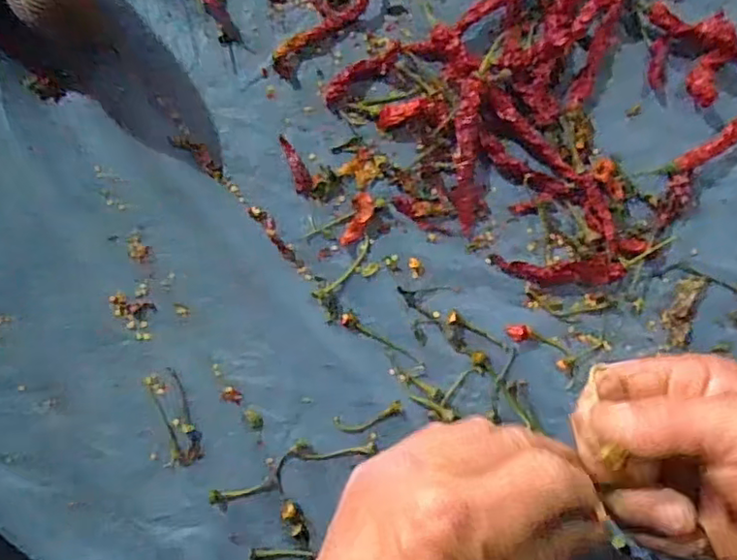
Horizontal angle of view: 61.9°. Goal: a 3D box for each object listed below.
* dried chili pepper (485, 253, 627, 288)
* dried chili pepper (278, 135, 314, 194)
[{"bbox_3d":[0.123,-0.006,0.400,0.085,0.008,0.019,2,88,0],"label":"dried chili pepper"},{"bbox_3d":[-0.048,-0.077,0.407,0.011,0.004,0.042,-22,88,-1],"label":"dried chili pepper"}]

